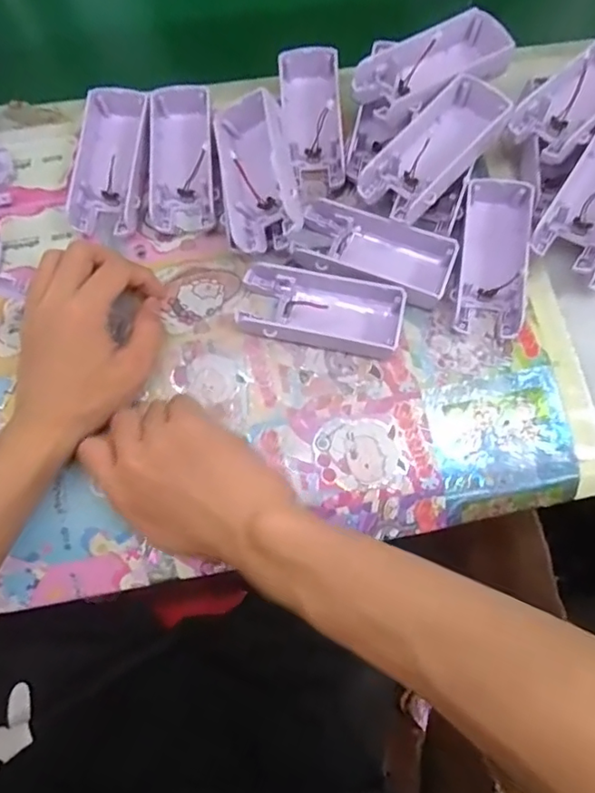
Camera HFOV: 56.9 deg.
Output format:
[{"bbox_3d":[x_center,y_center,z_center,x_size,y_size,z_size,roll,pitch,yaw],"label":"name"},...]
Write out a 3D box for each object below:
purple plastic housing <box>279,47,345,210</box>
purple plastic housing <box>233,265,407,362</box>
[{"bbox_3d":[0.010,-0.205,0.414,0.044,0.026,0.109,-2,79,1],"label":"purple plastic housing"},{"bbox_3d":[0.017,-0.058,0.374,0.107,0.023,0.048,8,79,2],"label":"purple plastic housing"}]

